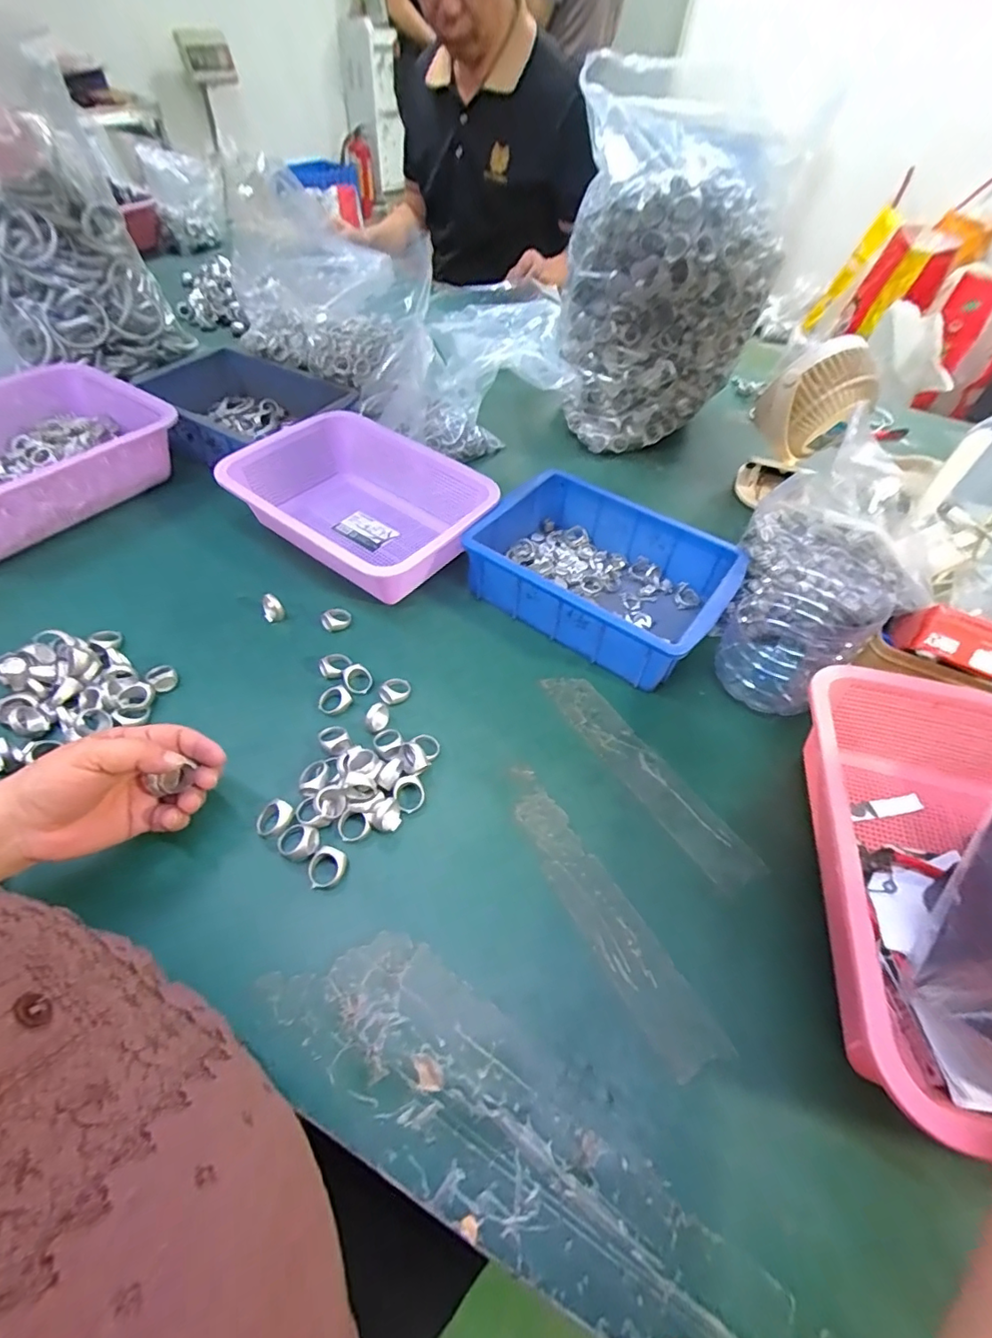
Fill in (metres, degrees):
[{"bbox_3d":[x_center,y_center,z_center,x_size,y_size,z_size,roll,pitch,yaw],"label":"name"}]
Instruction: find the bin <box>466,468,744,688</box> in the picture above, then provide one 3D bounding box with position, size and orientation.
[{"bbox_3d":[0.109,-0.097,0.555,0.241,0.078,0.178,31,55,18],"label":"bin"}]

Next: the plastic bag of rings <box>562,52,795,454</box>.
[{"bbox_3d":[0.207,-0.527,0.719,0.217,0.335,0.236,-9,53,-12],"label":"plastic bag of rings"}]

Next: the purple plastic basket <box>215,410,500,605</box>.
[{"bbox_3d":[-0.146,-0.179,0.595,0.266,0.086,0.202,29,55,17],"label":"purple plastic basket"}]

